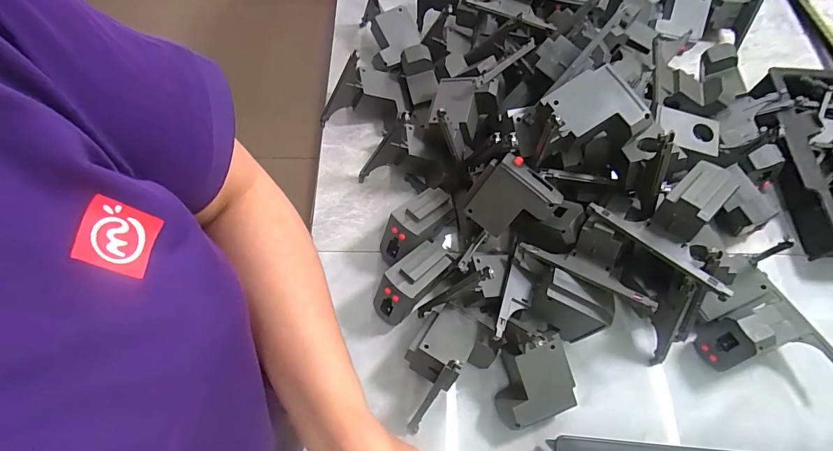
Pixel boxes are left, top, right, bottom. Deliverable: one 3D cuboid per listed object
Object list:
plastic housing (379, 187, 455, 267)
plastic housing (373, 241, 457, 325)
[{"bbox_3d":[0.003,0.003,0.497,0.044,0.079,0.100,38,70,17],"label":"plastic housing"},{"bbox_3d":[-0.005,0.063,0.471,0.044,0.076,0.090,44,59,15],"label":"plastic housing"}]

